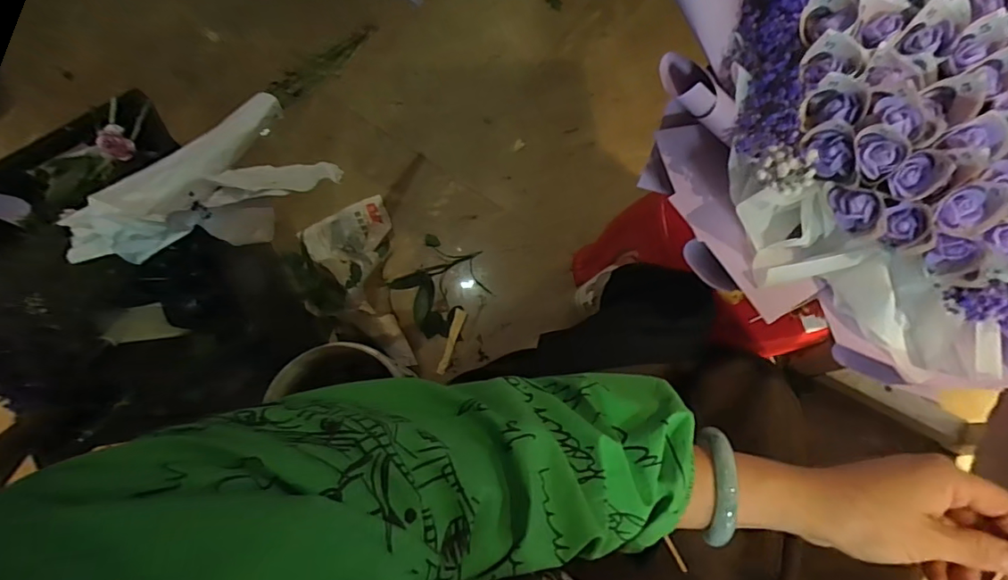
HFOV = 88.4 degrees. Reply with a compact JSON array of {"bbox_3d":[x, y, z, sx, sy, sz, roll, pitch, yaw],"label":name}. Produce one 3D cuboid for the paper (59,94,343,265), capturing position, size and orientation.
[{"bbox_3d":[-0.445,-0.168,0.775,0.339,0.135,0.213,-29,76,-6],"label":"paper"}]

